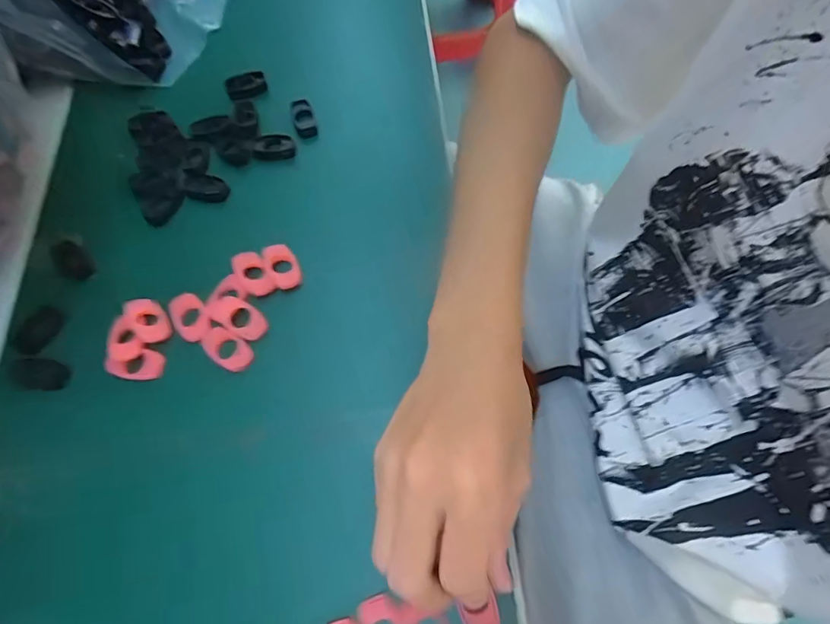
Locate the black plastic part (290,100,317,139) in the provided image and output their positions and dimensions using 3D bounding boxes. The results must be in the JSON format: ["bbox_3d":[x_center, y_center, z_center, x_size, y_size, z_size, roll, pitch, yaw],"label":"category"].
[{"bbox_3d":[-0.084,-0.146,0.351,0.016,0.008,0.034,-16,67,-4],"label":"black plastic part"}]

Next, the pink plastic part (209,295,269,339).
[{"bbox_3d":[-0.109,0.002,0.283,0.036,0.006,0.020,27,71,14],"label":"pink plastic part"}]

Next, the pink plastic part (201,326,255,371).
[{"bbox_3d":[-0.113,0.022,0.278,0.033,0.006,0.019,26,70,14],"label":"pink plastic part"}]

